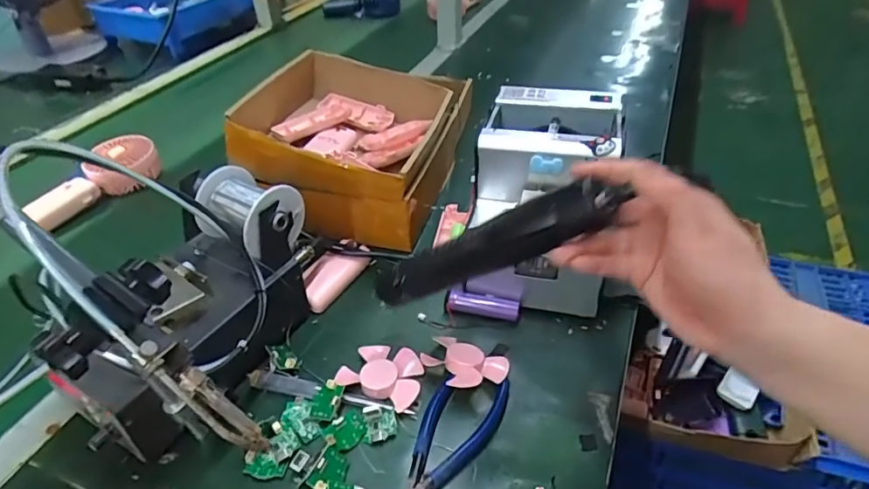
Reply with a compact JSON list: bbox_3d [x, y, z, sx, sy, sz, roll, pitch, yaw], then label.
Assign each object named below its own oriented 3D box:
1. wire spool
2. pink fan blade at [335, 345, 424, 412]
[{"bbox_3d":[-0.163,-0.027,0.456,0.084,0.060,0.060,14,42,19],"label":"wire spool"},{"bbox_3d":[-0.042,0.107,0.452,0.071,0.013,0.053,16,43,22],"label":"pink fan blade"}]

